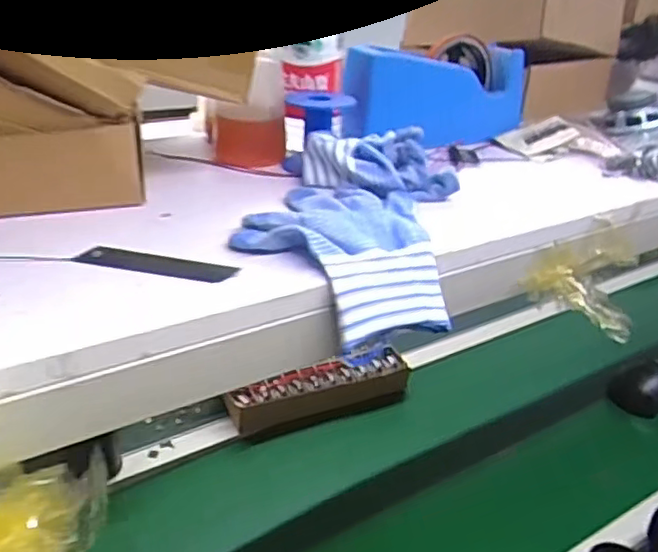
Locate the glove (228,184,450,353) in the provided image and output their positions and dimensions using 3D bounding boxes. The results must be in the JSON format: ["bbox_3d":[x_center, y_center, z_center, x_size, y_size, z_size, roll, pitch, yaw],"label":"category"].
[{"bbox_3d":[0.004,-0.014,0.440,0.135,0.053,0.163,-1,29,-8],"label":"glove"}]

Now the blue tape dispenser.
[{"bbox_3d":[0.110,-0.190,0.660,0.212,0.087,0.058,-12,33,-26],"label":"blue tape dispenser"}]

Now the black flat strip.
[{"bbox_3d":[-0.105,-0.008,0.393,0.098,0.004,0.024,8,29,8],"label":"black flat strip"}]

